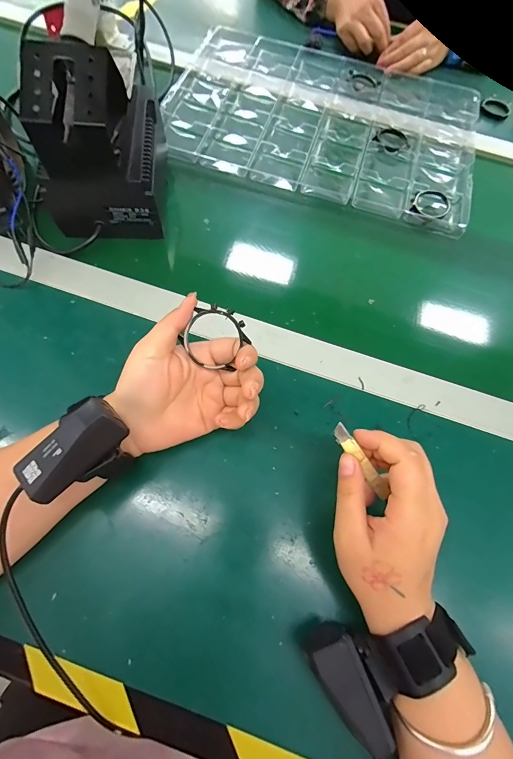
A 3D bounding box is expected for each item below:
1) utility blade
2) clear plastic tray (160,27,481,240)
[{"bbox_3d":[0.079,0.062,0.254,0.009,0.007,0.078,-45,111,-19],"label":"utility blade"},{"bbox_3d":[0.101,-0.383,0.513,0.438,0.034,0.307,15,67,3],"label":"clear plastic tray"}]

